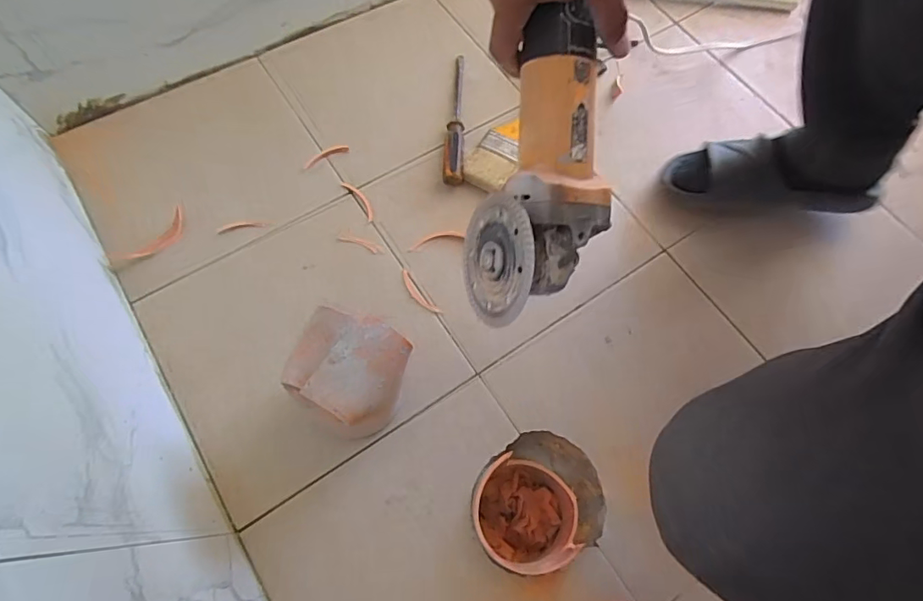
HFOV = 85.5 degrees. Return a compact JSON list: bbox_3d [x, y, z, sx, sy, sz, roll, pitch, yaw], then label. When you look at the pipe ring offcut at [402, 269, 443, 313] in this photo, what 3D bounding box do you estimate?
[{"bbox_3d":[-0.053,-0.009,0.615,0.016,0.005,0.074,-38,74,-15],"label":"pipe ring offcut"}]

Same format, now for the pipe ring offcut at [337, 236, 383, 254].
[{"bbox_3d":[-0.128,-0.072,0.635,0.059,0.005,0.012,17,69,5],"label":"pipe ring offcut"}]

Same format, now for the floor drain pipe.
[{"bbox_3d":[0.068,0.234,0.554,0.113,0.094,0.108,0,64,-1],"label":"floor drain pipe"}]

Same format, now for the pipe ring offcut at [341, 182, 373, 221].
[{"bbox_3d":[-0.133,-0.134,0.659,0.017,0.004,0.068,-33,73,-14],"label":"pipe ring offcut"}]

